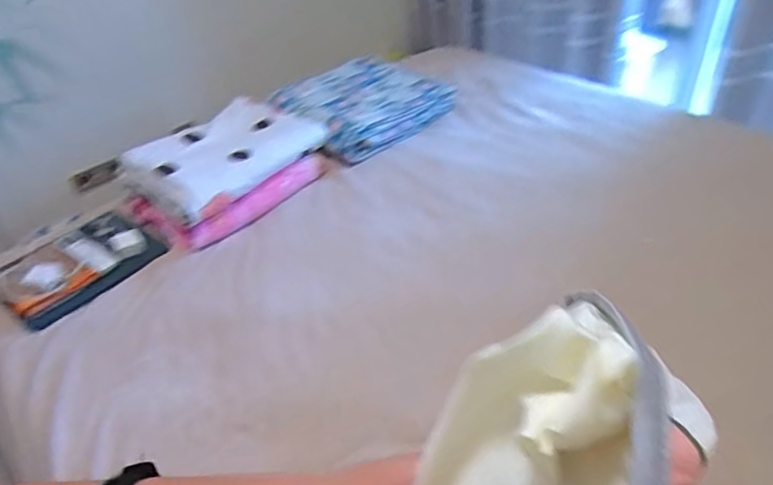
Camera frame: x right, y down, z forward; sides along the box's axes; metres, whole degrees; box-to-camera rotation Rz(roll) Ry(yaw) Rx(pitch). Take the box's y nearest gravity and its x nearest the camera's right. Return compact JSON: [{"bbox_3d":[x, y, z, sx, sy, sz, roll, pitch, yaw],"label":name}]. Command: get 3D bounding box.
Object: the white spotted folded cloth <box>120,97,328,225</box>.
[{"bbox_3d":[-0.408,-0.234,1.463,0.311,0.070,0.444,26,48,32],"label":"white spotted folded cloth"}]

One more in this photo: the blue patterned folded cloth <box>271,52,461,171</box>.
[{"bbox_3d":[-0.086,-0.412,1.706,0.427,0.097,0.406,-33,47,-30],"label":"blue patterned folded cloth"}]

